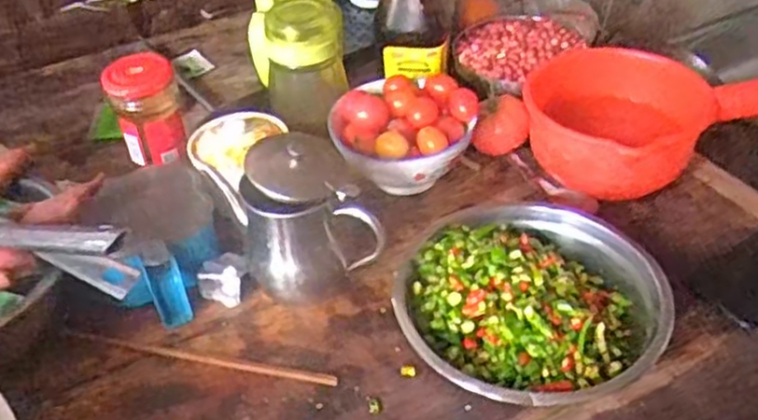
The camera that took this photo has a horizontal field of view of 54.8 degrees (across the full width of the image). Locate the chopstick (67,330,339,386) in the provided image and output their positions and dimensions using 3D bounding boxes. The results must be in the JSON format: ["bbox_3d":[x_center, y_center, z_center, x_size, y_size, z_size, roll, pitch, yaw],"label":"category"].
[{"bbox_3d":[-0.146,0.120,0.595,0.232,0.006,0.010,7,41,12],"label":"chopstick"}]

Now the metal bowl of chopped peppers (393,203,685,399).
[{"bbox_3d":[0.109,0.072,0.581,0.187,0.075,0.196,-2,40,2],"label":"metal bowl of chopped peppers"}]

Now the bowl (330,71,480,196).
[{"bbox_3d":[0.025,-0.078,0.735,0.140,0.078,0.138,-1,41,1],"label":"bowl"}]

